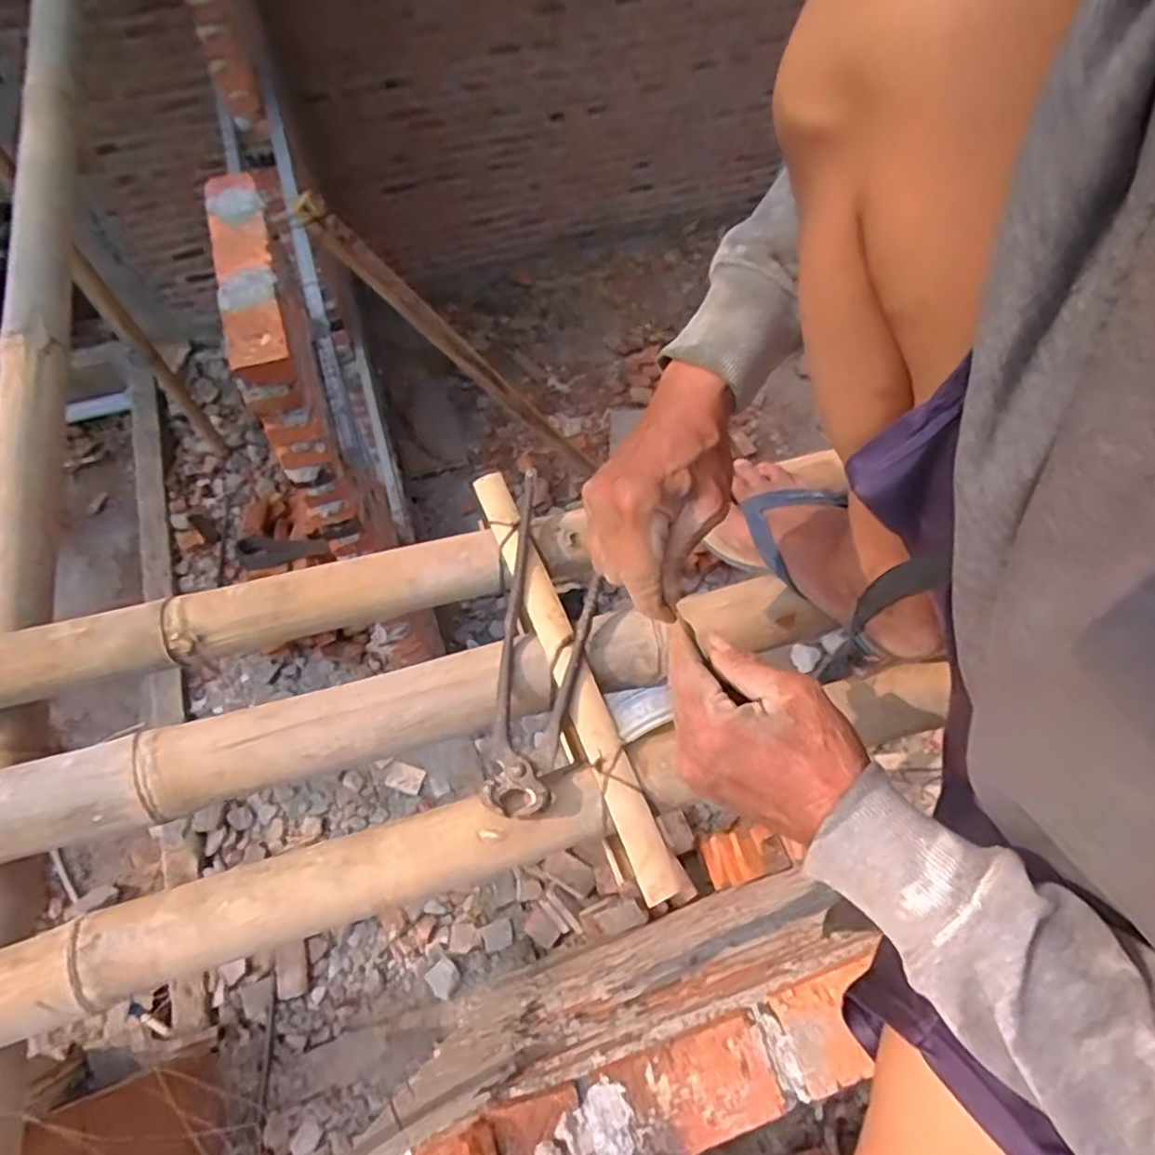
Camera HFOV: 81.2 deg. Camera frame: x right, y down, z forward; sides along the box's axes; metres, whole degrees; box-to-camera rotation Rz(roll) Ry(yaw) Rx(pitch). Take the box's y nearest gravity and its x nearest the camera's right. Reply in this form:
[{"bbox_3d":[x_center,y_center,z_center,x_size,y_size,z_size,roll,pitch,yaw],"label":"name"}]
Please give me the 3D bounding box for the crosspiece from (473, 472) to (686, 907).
[{"bbox_3d":[-0.012,0.067,0.582,0.032,0.030,0.403,-20,66,-12],"label":"crosspiece"}]

